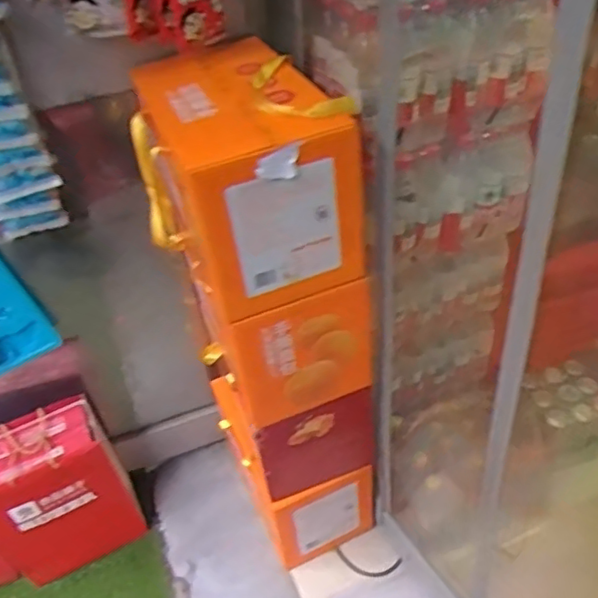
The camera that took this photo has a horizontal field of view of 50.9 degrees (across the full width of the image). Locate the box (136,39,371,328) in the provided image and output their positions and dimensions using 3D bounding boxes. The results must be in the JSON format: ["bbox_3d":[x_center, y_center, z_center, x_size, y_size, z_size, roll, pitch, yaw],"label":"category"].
[{"bbox_3d":[-0.096,-0.194,0.987,0.272,0.275,0.383,-22,43,-20],"label":"box"}]

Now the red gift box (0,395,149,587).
[{"bbox_3d":[-0.590,0.479,1.529,0.333,0.442,0.176,-18,42,-15],"label":"red gift box"}]

